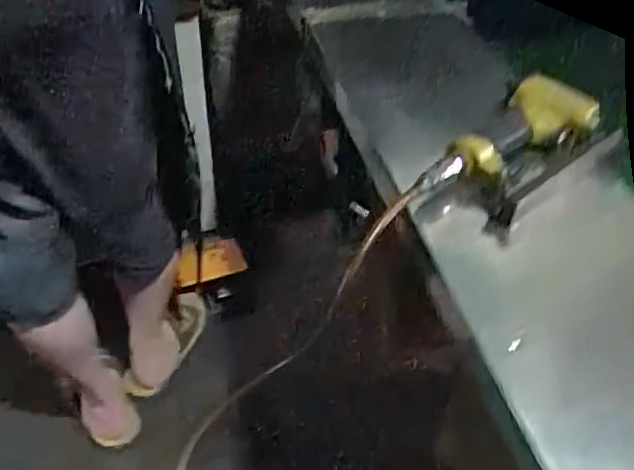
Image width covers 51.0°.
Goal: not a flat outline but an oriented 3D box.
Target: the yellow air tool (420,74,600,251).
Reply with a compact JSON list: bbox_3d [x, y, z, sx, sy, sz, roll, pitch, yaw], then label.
[{"bbox_3d":[0.202,-0.084,0.665,0.101,0.062,0.212,28,46,29],"label":"yellow air tool"}]

